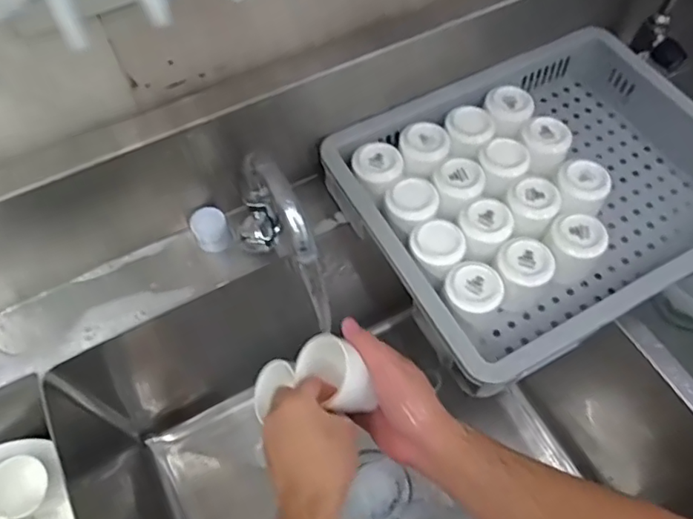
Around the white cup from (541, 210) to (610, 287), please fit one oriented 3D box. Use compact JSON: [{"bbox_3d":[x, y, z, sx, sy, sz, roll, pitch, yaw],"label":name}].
[{"bbox_3d":[0.262,-0.014,0.658,0.064,0.074,0.066,0,61,0],"label":"white cup"}]

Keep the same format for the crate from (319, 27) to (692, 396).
[{"bbox_3d":[0.229,-0.097,0.704,0.446,0.080,0.344,-27,64,-14],"label":"crate"}]

